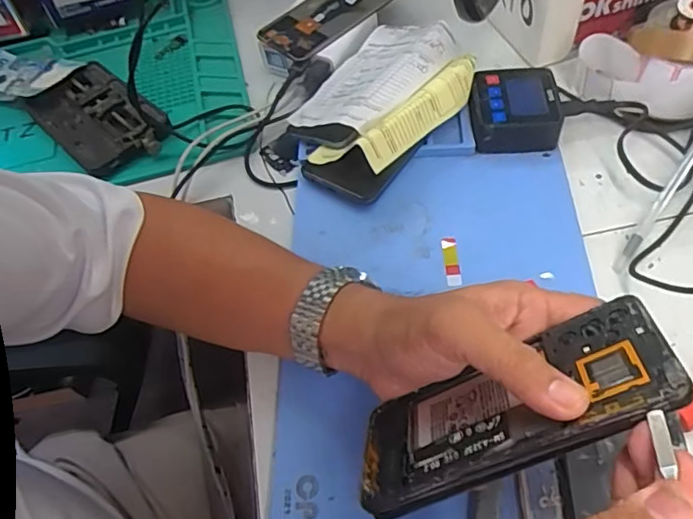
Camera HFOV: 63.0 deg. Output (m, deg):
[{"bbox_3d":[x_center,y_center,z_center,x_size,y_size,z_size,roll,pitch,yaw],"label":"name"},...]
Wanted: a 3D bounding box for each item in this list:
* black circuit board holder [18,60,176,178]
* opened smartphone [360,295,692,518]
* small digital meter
[{"bbox_3d":[-0.245,-0.142,0.556,0.088,0.025,0.160,-41,61,-19],"label":"black circuit board holder"},{"bbox_3d":[0.077,0.073,0.278,0.155,0.011,0.072,-30,20,19],"label":"opened smartphone"},{"bbox_3d":[0.142,-0.129,0.486,0.073,0.033,0.073,-2,56,7],"label":"small digital meter"}]

